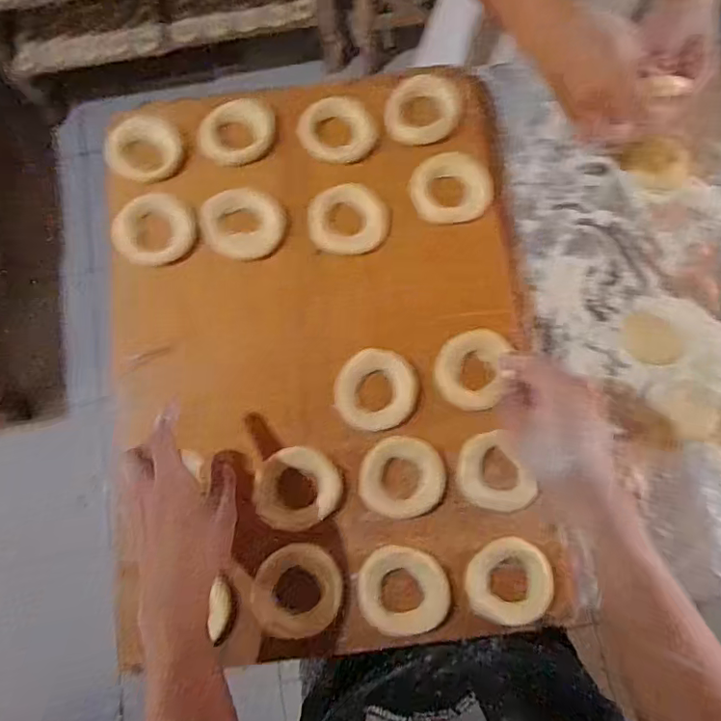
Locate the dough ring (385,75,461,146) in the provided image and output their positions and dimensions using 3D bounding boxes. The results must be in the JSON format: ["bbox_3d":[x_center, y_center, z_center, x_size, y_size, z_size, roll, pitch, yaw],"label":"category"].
[{"bbox_3d":[0.069,-0.284,0.606,0.081,0.017,0.088,0,77,1],"label":"dough ring"}]

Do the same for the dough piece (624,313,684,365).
[{"bbox_3d":[0.320,-0.024,0.588,0.051,0.014,0.064,-36,79,-6],"label":"dough piece"}]

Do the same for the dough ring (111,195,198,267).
[{"bbox_3d":[-0.220,-0.138,0.573,0.082,0.017,0.083,0,77,1],"label":"dough ring"}]

